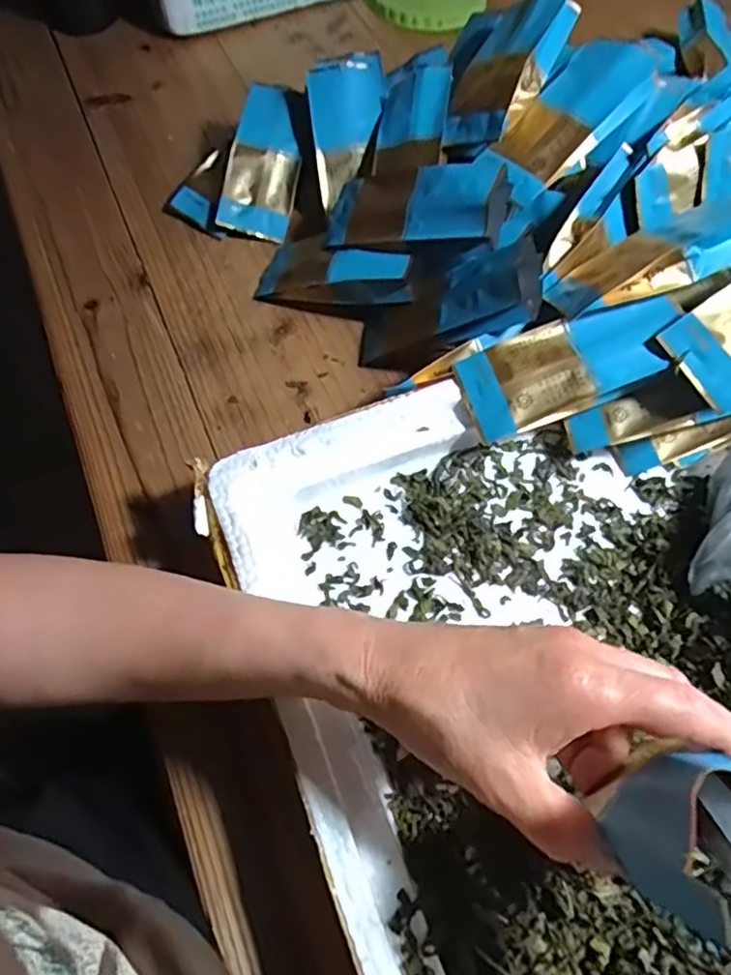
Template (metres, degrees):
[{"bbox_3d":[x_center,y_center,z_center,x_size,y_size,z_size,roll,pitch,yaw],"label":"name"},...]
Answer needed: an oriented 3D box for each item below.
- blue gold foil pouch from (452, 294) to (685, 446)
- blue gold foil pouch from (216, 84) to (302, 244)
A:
[{"bbox_3d":[0.119,-0.071,0.368,0.122,0.019,0.054,-21,69,11],"label":"blue gold foil pouch"},{"bbox_3d":[-0.083,-0.266,0.513,0.058,0.026,0.129,6,83,5],"label":"blue gold foil pouch"}]

